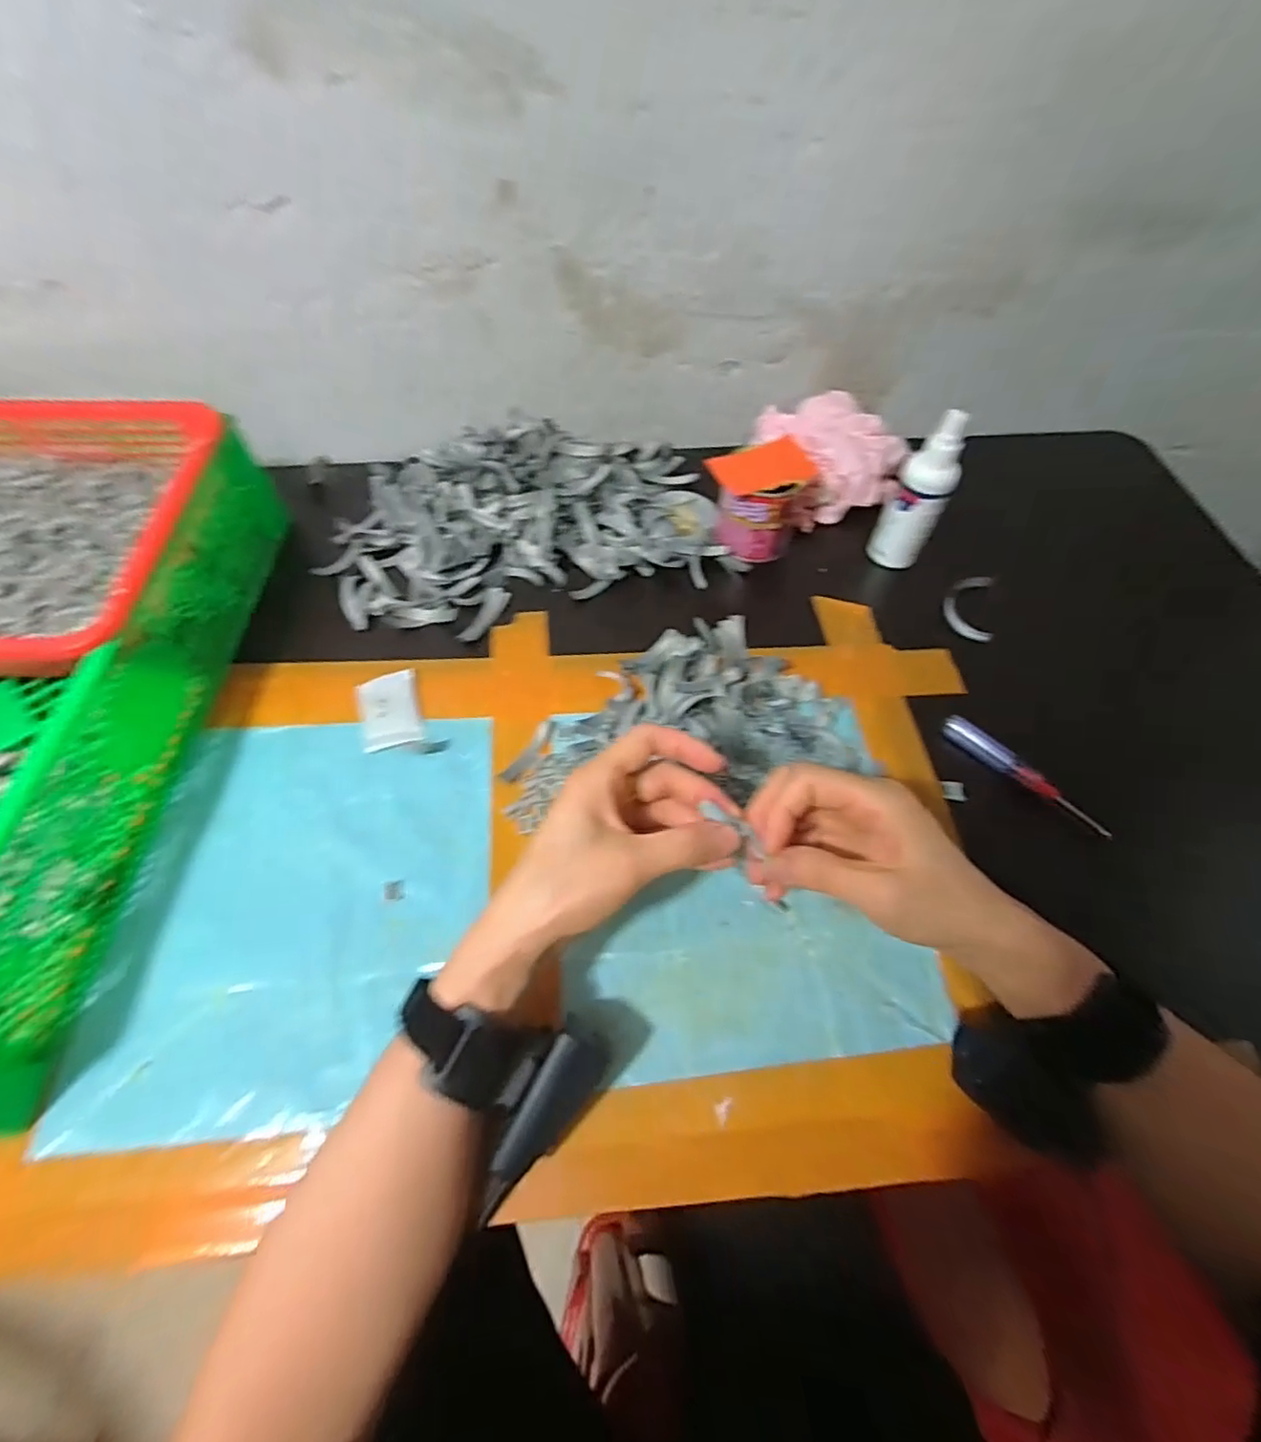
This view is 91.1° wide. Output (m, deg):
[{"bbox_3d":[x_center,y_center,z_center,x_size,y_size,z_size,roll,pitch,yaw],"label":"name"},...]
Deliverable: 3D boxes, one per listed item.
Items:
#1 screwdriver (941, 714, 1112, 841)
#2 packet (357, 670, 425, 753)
[{"bbox_3d":[0.266,0.037,0.420,0.017,0.019,0.116,-34,65,-20],"label":"screwdriver"},{"bbox_3d":[-0.174,-0.008,0.450,0.041,0.004,0.063,-15,60,-11],"label":"packet"}]

